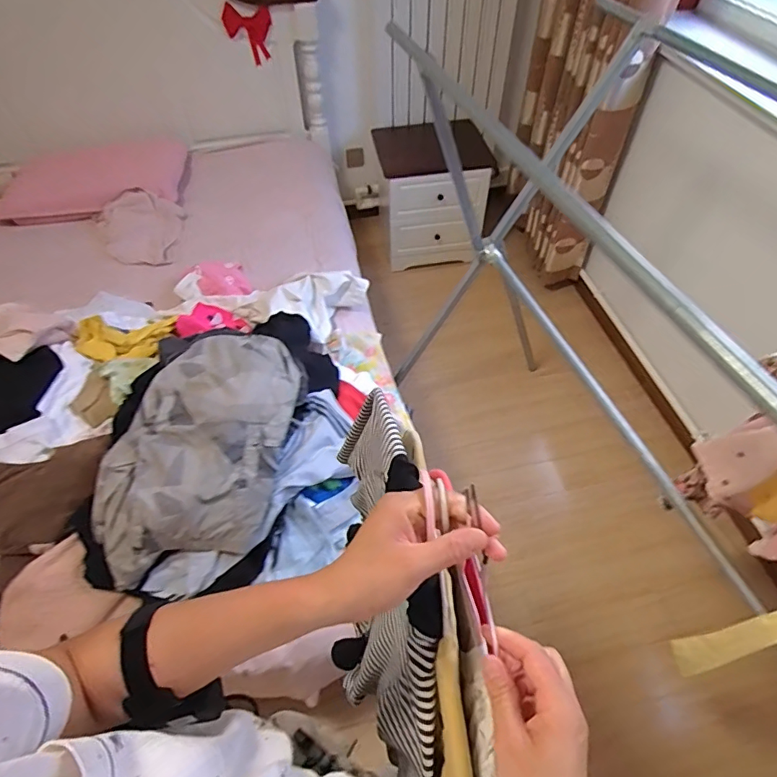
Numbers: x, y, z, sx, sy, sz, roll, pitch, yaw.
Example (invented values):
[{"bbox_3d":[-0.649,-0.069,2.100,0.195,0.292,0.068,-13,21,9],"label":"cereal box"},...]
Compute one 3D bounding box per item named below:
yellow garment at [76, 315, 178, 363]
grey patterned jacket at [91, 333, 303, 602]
[{"bbox_3d":[-0.640,-0.132,1.235,0.146,0.063,0.251,38,34,26],"label":"yellow garment"},{"bbox_3d":[-0.370,0.117,0.988,0.312,0.188,0.522,9,54,8],"label":"grey patterned jacket"}]

